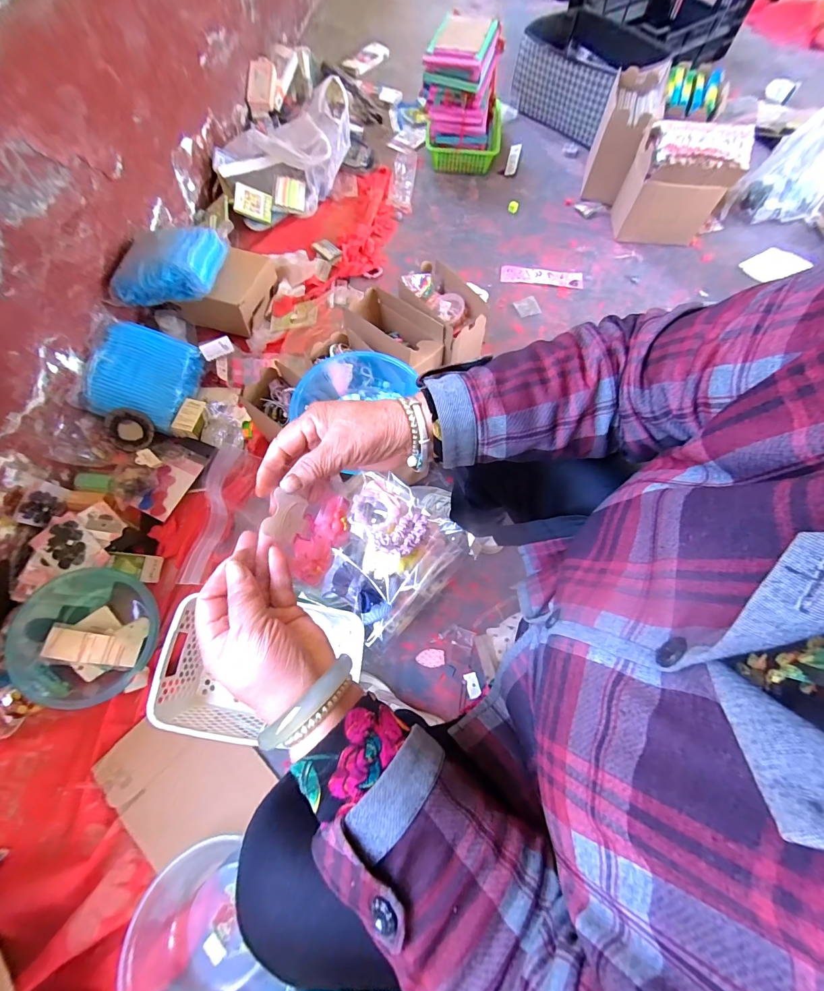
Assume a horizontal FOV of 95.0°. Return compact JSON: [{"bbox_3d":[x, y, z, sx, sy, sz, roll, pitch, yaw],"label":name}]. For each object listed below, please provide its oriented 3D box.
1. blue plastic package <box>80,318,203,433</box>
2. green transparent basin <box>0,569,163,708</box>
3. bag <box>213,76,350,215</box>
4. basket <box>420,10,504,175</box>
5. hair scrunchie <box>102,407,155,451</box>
[{"bbox_3d":[-0.607,-0.272,0.851,0.190,0.086,0.211,8,69,2],"label":"blue plastic package"},{"bbox_3d":[-0.589,0.250,0.678,0.231,0.084,0.211,1,68,-2],"label":"green transparent basin"},{"bbox_3d":[-0.366,-1.045,1.154,0.441,0.186,0.226,-29,72,-13],"label":"bag"},{"bbox_3d":[0.169,-1.255,1.200,0.249,0.292,0.249,9,68,2],"label":"basket"},{"bbox_3d":[-0.619,-0.144,0.823,0.097,0.028,0.090,13,109,-18],"label":"hair scrunchie"}]

